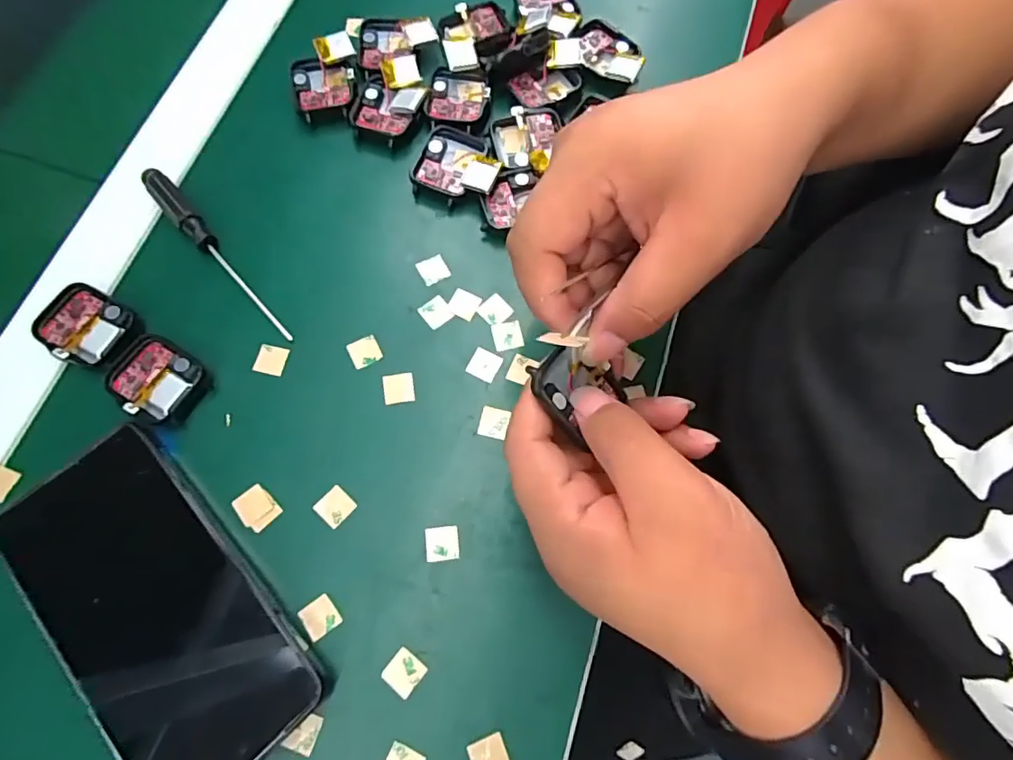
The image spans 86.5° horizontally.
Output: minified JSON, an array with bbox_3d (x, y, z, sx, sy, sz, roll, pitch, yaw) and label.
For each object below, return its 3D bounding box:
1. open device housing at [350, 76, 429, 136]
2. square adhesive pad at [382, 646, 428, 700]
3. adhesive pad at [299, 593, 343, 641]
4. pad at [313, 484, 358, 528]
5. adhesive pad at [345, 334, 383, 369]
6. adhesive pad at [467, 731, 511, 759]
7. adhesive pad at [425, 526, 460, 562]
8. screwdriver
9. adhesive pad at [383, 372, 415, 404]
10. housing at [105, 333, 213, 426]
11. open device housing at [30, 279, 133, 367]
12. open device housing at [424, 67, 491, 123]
[{"bbox_3d":[-0.074,-0.166,0.325,0.046,0.010,0.038,20,73,7],"label":"open device housing"},{"bbox_3d":[-0.045,0.130,0.238,0.016,0.004,0.016,37,76,12],"label":"square adhesive pad"},{"bbox_3d":[-0.085,0.108,0.244,0.015,0.004,0.016,-36,75,-11],"label":"adhesive pad"},{"bbox_3d":[-0.083,0.061,0.259,0.016,0.004,0.016,39,76,12],"label":"pad"},{"bbox_3d":[-0.075,-0.016,0.285,0.016,0.004,0.015,-27,74,-8],"label":"adhesive pad"},{"bbox_3d":[-0.007,0.161,0.228,0.016,0.004,0.015,-21,73,-6],"label":"adhesive pad"},{"bbox_3d":[-0.031,0.078,0.256,0.015,0.004,0.015,-6,72,-2],"label":"adhesive pad"},{"bbox_3d":[-0.161,-0.071,0.295,0.012,0.011,0.130,-40,76,-12],"label":"screwdriver"},{"bbox_3d":[-0.056,0.004,0.279,0.015,0.004,0.016,-10,72,-3],"label":"adhesive pad"},{"bbox_3d":[-0.177,0.000,0.273,0.046,0.010,0.036,30,74,10],"label":"housing"},{"bbox_3d":[-0.221,-0.030,0.279,0.042,0.009,0.037,28,74,9],"label":"open device housing"},{"bbox_3d":[-0.030,-0.175,0.331,0.037,0.011,0.038,6,72,3],"label":"open device housing"}]

